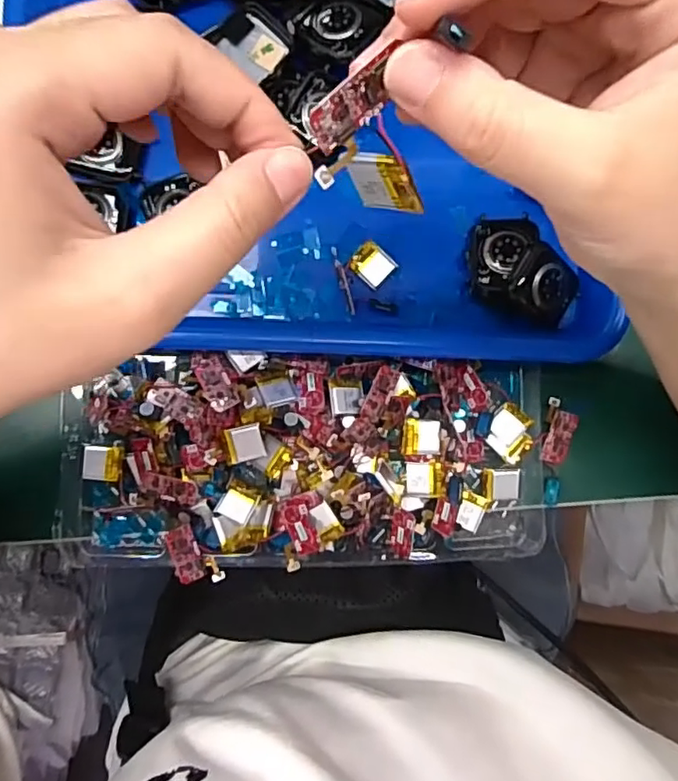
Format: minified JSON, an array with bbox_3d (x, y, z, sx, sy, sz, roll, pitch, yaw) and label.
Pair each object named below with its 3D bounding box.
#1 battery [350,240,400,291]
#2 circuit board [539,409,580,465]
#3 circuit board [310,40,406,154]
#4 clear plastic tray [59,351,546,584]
[{"bbox_3d":[0.018,-0.068,0.330,0.021,0.004,0.019,43,85,1],"label":"battery"},{"bbox_3d":[0.124,0.027,0.342,0.015,0.005,0.029,22,85,-1],"label":"circuit board"},{"bbox_3d":[0.004,-0.069,0.147,0.027,0.014,0.004,-39,60,3],"label":"circuit board"},{"bbox_3d":[-0.017,0.037,0.330,0.266,0.035,0.116,-1,85,-3],"label":"clear plastic tray"}]

